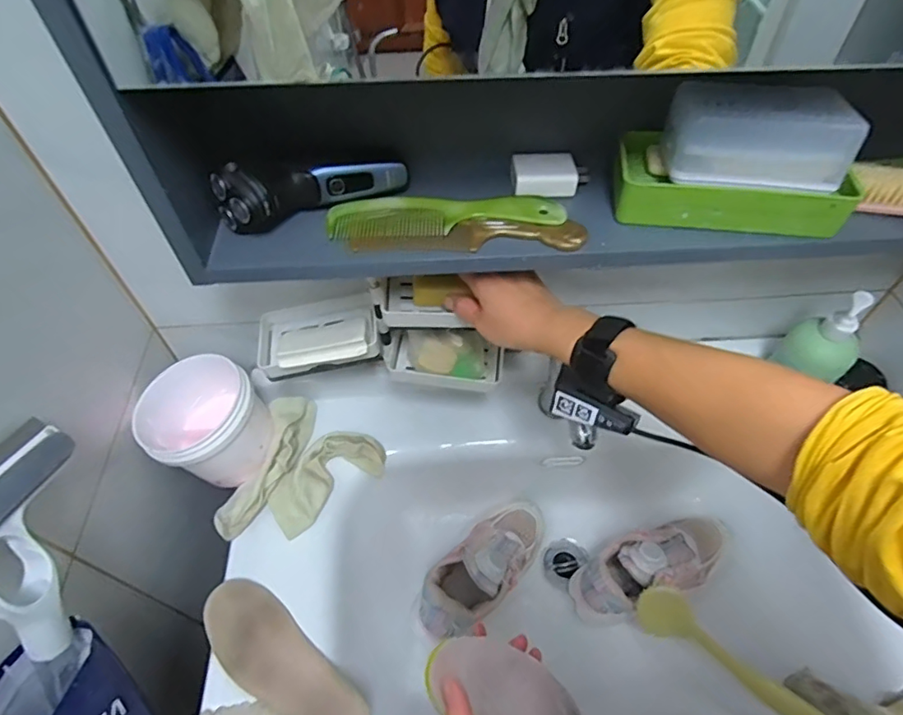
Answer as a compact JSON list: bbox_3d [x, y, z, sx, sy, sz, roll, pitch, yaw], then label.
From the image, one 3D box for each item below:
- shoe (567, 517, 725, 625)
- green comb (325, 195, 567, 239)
[{"bbox_3d":[0.248,0.263,0.678,0.196,0.079,0.078,-16,55,-11],"label":"shoe"},{"bbox_3d":[-0.005,-0.116,0.449,0.190,0.011,0.042,-3,54,-1],"label":"green comb"}]

